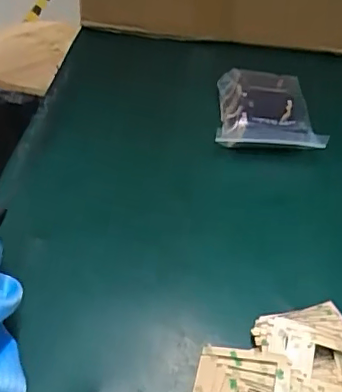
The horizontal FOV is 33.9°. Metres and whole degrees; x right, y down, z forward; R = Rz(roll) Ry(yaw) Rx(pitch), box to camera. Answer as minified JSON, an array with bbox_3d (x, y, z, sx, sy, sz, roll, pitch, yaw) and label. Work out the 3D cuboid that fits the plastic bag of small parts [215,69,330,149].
[{"bbox_3d":[0.085,-0.071,0.497,0.086,0.042,0.099,5,42,2],"label":"plastic bag of small parts"}]

